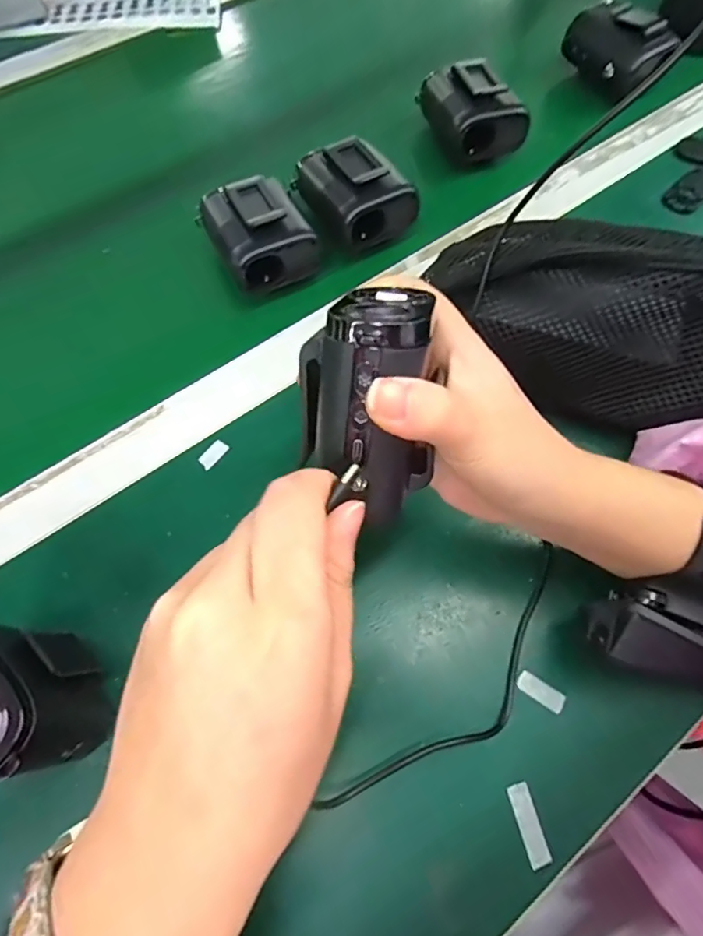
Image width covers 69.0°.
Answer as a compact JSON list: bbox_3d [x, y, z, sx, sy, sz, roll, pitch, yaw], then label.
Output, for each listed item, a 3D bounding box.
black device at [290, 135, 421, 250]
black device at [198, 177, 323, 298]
[{"bbox_3d":[0.001,-0.210,0.393,0.066,0.050,0.085,-27,68,-12],"label":"black device"},{"bbox_3d":[-0.068,-0.172,0.373,0.065,0.049,0.088,-24,68,-11],"label":"black device"}]

